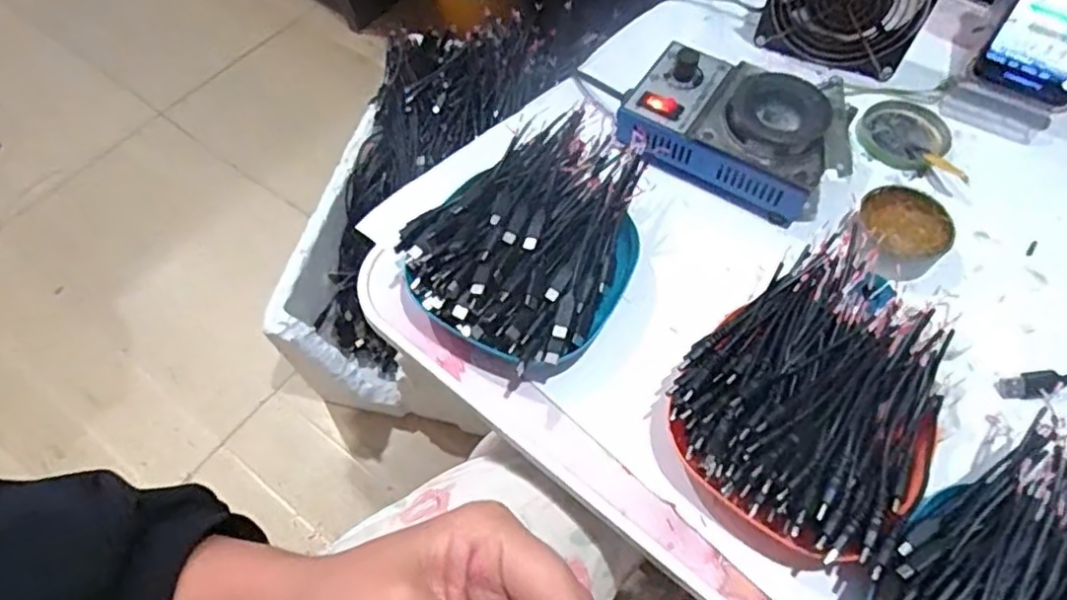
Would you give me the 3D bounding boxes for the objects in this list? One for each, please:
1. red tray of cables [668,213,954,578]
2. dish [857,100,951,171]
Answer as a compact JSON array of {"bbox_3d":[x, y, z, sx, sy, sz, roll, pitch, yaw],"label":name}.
[{"bbox_3d":[0.169,0.054,0.393,0.133,0.061,0.174,38,68,20],"label":"red tray of cables"},{"bbox_3d":[0.299,-0.134,0.543,0.072,0.011,0.063,-34,66,-17],"label":"dish"}]

